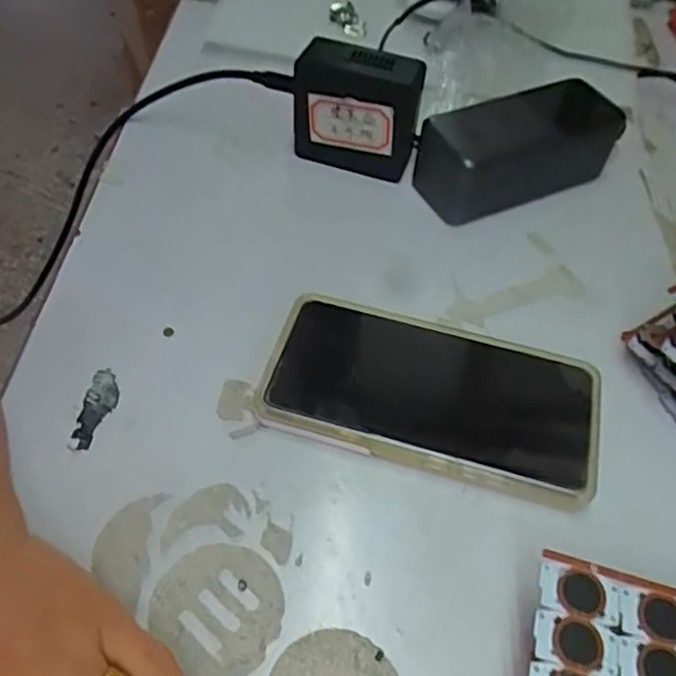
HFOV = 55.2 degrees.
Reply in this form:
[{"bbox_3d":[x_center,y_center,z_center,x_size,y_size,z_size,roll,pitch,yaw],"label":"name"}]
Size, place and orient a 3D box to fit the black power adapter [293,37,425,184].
[{"bbox_3d":[0.012,-0.145,0.421,0.079,0.080,0.031,17,53,9],"label":"black power adapter"}]

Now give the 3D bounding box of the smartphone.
[{"bbox_3d":[0.048,0.028,0.330,0.164,0.013,0.082,14,53,7],"label":"smartphone"}]

